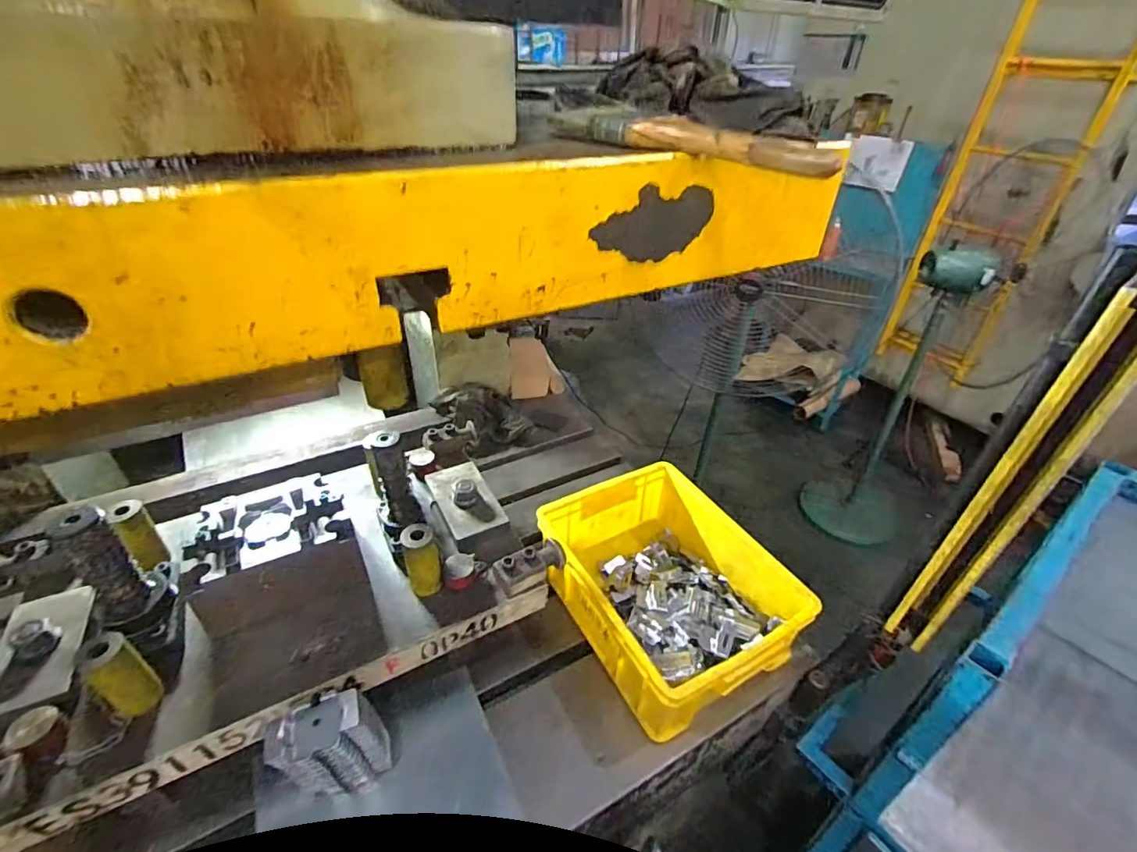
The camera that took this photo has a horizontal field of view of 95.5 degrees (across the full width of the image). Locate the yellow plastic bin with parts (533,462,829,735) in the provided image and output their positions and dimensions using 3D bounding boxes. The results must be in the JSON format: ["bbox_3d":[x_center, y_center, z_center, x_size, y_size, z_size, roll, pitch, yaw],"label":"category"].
[{"bbox_3d":[0.142,0.234,0.770,0.266,0.132,0.340,-19,40,-25],"label":"yellow plastic bin with parts"}]

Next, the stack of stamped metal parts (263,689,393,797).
[{"bbox_3d":[-0.256,0.347,0.565,0.099,0.151,0.062,-12,38,-17],"label":"stack of stamped metal parts"}]

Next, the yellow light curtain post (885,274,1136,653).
[{"bbox_3d":[0.473,0.092,0.568,0.035,0.499,0.061,-22,42,-29],"label":"yellow light curtain post"}]

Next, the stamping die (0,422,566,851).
[{"bbox_3d":[-0.362,0.173,0.641,0.632,0.170,0.337,-19,40,-26],"label":"stamping die"}]

